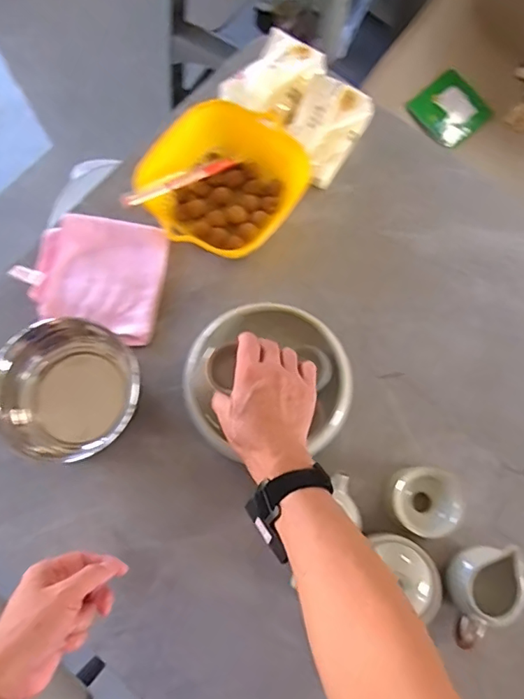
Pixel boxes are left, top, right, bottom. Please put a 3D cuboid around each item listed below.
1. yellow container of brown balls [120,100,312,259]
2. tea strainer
[{"bbox_3d":[-0.048,-0.215,0.687,0.182,0.077,0.196,32,78,8],"label":"yellow container of brown balls"},{"bbox_3d":[0.189,0.174,0.599,0.079,0.031,0.075,0,75,1],"label":"tea strainer"}]

